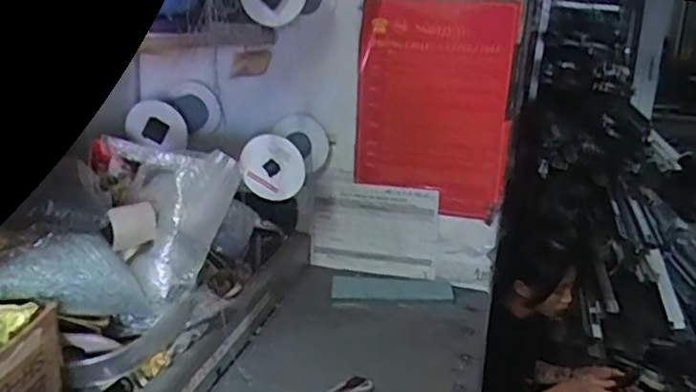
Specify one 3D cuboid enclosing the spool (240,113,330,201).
[{"bbox_3d":[-0.125,-0.081,1.294,0.130,0.122,0.205,6,17,11],"label":"spool"}]

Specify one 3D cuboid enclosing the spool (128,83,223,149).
[{"bbox_3d":[-0.354,-0.167,1.310,0.121,0.102,0.205,5,18,13],"label":"spool"}]

